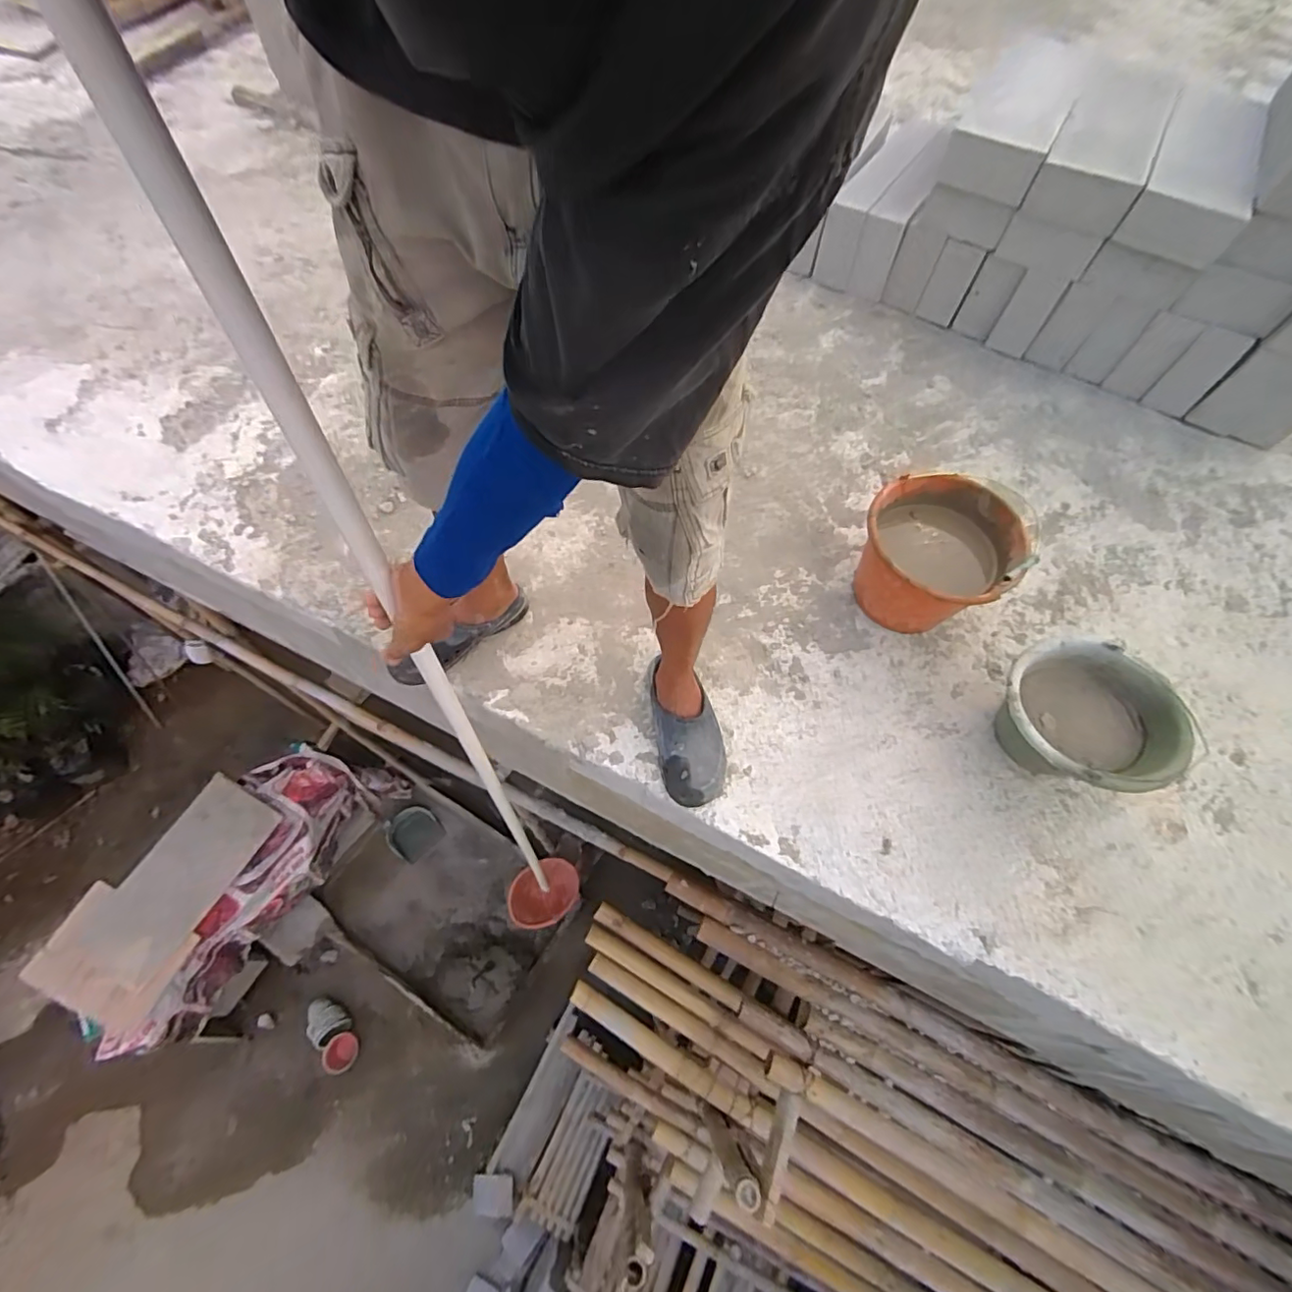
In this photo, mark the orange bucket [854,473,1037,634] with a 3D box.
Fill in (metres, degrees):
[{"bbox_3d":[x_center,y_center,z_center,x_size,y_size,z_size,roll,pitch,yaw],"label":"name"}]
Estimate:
[{"bbox_3d":[0.537,-0.166,1.079,0.270,0.190,0.258,1,64,-2],"label":"orange bucket"}]

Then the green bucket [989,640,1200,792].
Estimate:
[{"bbox_3d":[0.709,0.129,0.957,0.241,0.188,0.224,1,64,-2],"label":"green bucket"}]

